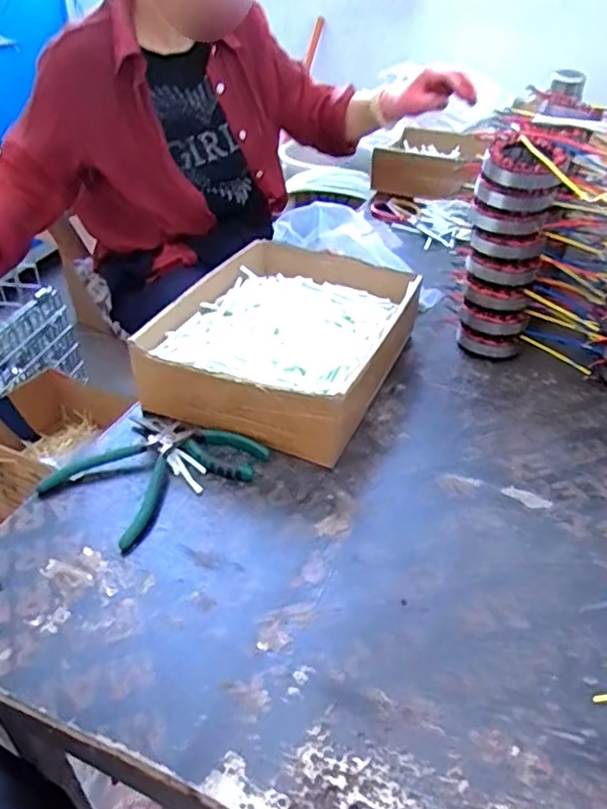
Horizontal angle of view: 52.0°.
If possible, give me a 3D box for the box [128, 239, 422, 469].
[{"bbox_3d":[-0.011,-0.085,0.758,0.243,0.087,0.346,14,37,17],"label":"box"}]

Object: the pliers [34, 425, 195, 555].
[{"bbox_3d":[-0.165,0.063,0.602,0.116,0.024,0.134,23,41,27],"label":"pliers"}]

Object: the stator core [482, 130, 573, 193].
[{"bbox_3d":[0.251,-0.270,0.695,0.089,0.042,0.086,19,41,24],"label":"stator core"}]

